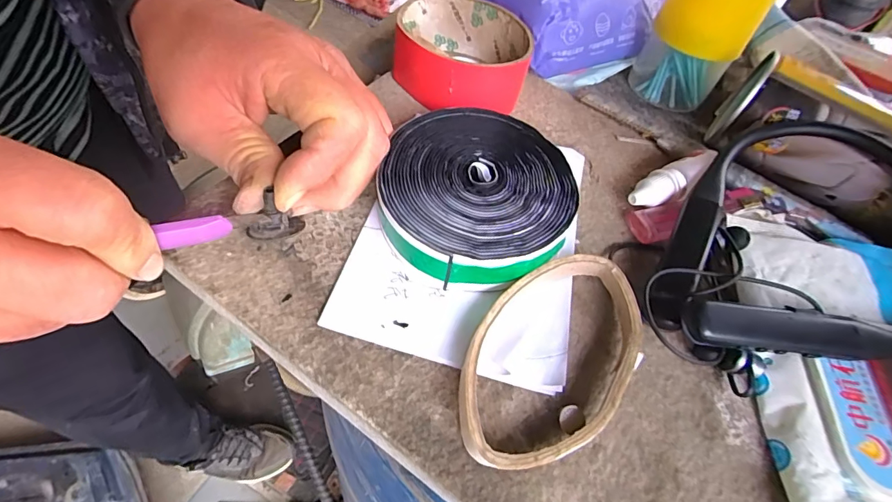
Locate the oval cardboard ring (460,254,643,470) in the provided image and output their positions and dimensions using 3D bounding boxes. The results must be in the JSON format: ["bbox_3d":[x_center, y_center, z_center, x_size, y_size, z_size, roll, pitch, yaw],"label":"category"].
[{"bbox_3d":[0.044,0.042,0.188,0.061,0.014,0.106,32,54,14],"label":"oval cardboard ring"}]

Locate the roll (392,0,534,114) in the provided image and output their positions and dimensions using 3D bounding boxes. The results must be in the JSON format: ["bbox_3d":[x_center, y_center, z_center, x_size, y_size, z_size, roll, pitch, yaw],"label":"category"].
[{"bbox_3d":[0.010,-0.119,0.282,0.081,0.042,0.085,2,51,-2],"label":"roll"}]

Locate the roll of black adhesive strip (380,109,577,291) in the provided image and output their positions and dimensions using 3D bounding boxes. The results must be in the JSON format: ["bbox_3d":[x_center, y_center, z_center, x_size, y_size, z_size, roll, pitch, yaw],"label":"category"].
[{"bbox_3d":[0.016,-0.028,0.221,0.089,0.026,0.096,5,53,-6],"label":"roll of black adhesive strip"}]

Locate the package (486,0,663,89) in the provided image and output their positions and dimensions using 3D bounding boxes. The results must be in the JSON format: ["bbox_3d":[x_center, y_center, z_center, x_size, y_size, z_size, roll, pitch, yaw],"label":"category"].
[{"bbox_3d":[0.096,-0.185,0.343,0.142,0.058,0.106,-21,60,-24],"label":"package"}]

